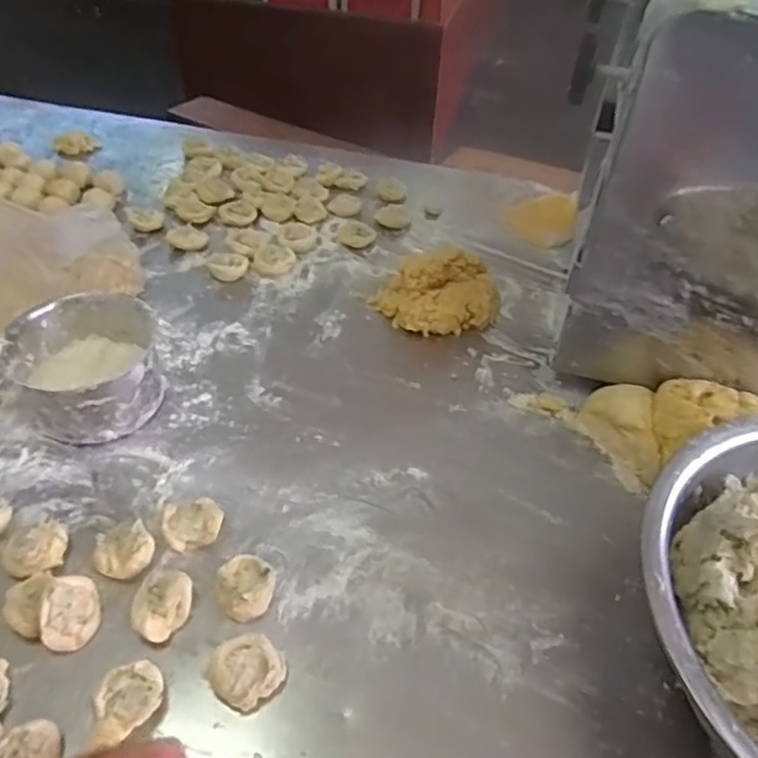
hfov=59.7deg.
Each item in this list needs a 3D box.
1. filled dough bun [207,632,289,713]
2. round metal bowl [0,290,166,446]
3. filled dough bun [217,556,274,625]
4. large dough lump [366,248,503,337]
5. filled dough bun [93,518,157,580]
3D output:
[{"bbox_3d":[-0.103,0.230,0.521,0.052,0.020,0.050,2,43,-2],"label":"filled dough bun"},{"bbox_3d":[-0.308,-0.013,0.708,0.151,0.093,0.139,2,43,-2],"label":"round metal bowl"},{"bbox_3d":[-0.115,0.182,0.569,0.047,0.025,0.053,-8,44,-12],"label":"filled dough bun"},{"bbox_3d":[0.077,-0.112,0.850,0.163,0.078,0.109,6,43,3],"label":"large dough lump"},{"bbox_3d":[-0.228,0.154,0.589,0.048,0.029,0.053,-31,53,-31],"label":"filled dough bun"}]

